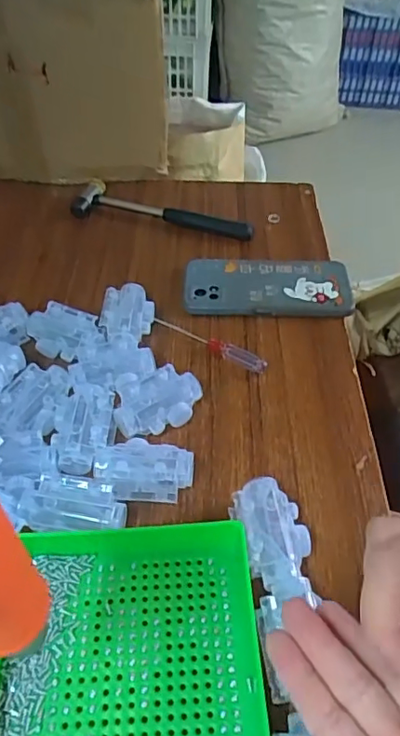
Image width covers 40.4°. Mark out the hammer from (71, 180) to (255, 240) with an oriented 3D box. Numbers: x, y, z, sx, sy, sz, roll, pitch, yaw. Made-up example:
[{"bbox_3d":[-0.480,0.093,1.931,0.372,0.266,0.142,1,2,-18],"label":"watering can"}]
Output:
[{"bbox_3d":[-0.042,-0.181,0.629,0.210,0.021,0.054,11,48,8],"label":"hammer"}]

